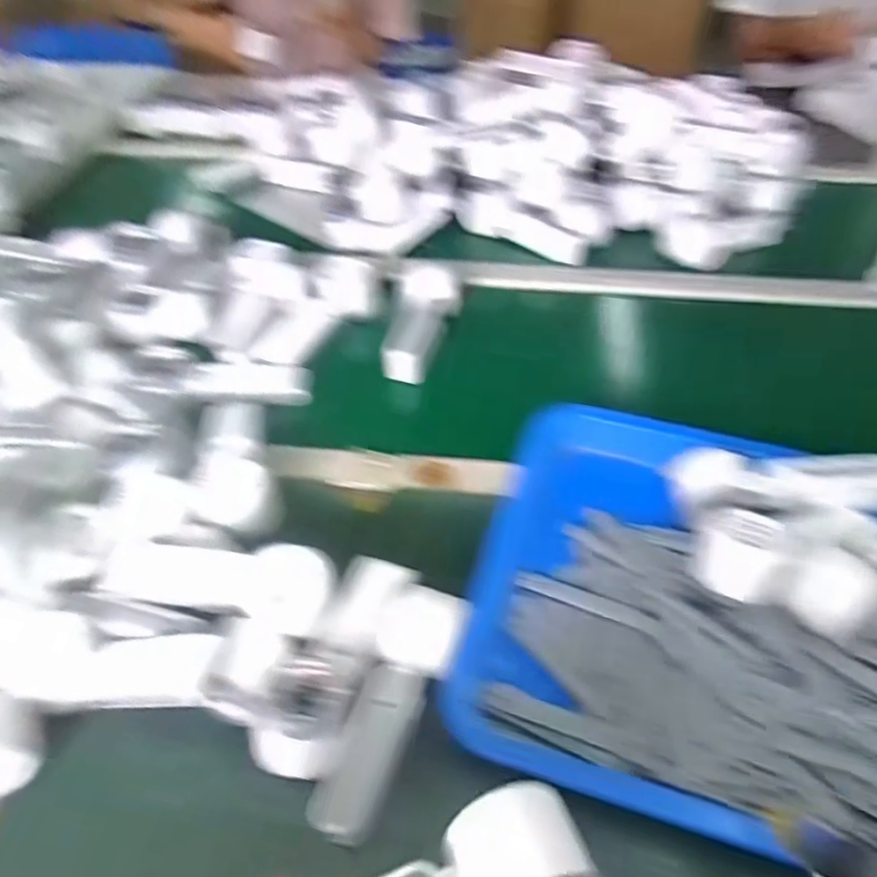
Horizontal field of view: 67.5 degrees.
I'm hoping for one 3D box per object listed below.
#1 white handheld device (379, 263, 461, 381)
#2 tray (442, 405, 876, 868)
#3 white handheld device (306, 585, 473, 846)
[{"bbox_3d":[-0.022,-0.134,0.741,0.063,0.046,0.167,11,60,13],"label":"white handheld device"},{"bbox_3d":[0.267,0.134,0.460,0.477,0.055,0.323,14,48,16],"label":"tray"},{"bbox_3d":[-0.031,0.176,0.434,0.053,0.041,0.159,14,48,16],"label":"white handheld device"}]

